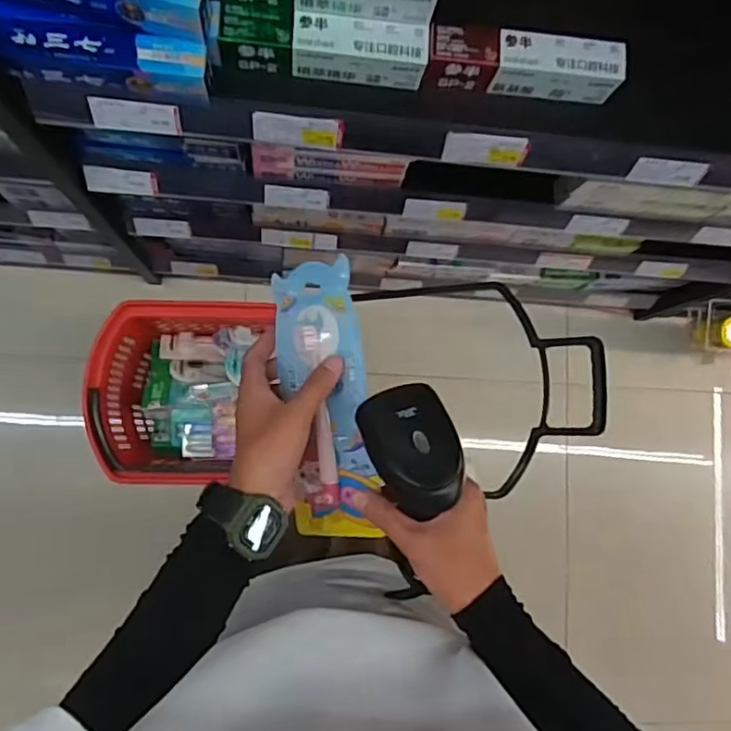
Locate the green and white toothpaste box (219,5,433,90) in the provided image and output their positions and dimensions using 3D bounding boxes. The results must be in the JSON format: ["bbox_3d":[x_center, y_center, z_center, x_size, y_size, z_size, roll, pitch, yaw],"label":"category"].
[{"bbox_3d":[-0.045,-0.350,0.678,0.221,0.050,0.049,3,84,-7],"label":"green and white toothpaste box"}]

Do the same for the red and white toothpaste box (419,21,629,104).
[{"bbox_3d":[0.180,-0.343,0.699,0.216,0.060,0.053,3,83,-7],"label":"red and white toothpaste box"}]

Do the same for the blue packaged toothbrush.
[{"bbox_3d":[-0.032,0.029,0.493,0.082,0.020,0.219,-8,88,35],"label":"blue packaged toothbrush"}]

